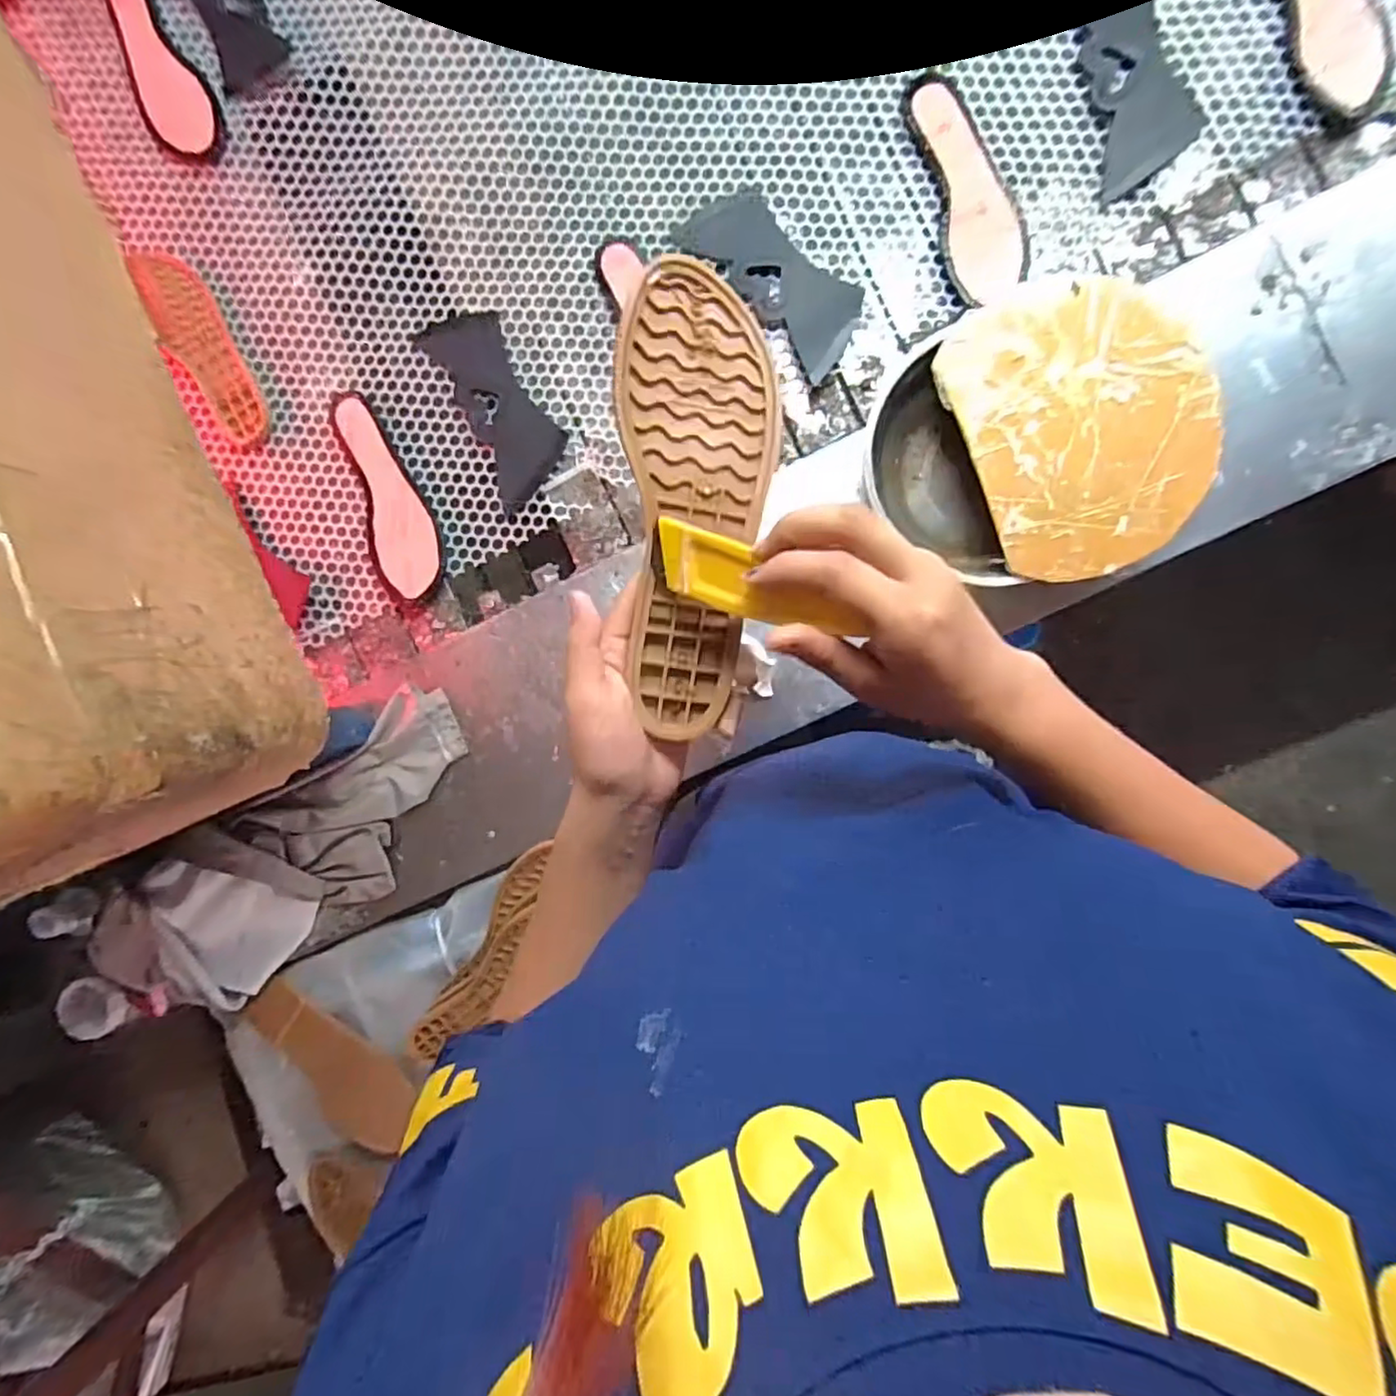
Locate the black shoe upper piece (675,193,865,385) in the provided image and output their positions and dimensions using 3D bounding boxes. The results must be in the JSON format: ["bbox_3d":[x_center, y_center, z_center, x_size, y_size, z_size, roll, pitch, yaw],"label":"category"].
[{"bbox_3d":[0.078,-0.424,0.649,0.088,0.014,0.210,-44,88,7],"label":"black shoe upper piece"}]

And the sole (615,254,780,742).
[{"bbox_3d":[0.002,-0.103,0.351,0.081,0.023,0.238,-2,93,-12],"label":"sole"}]

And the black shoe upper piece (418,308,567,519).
[{"bbox_3d":[-0.215,-0.316,0.689,0.090,0.005,0.214,-28,90,7],"label":"black shoe upper piece"}]

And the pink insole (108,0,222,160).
[{"bbox_3d":[-0.588,-0.689,0.695,0.072,0.008,0.220,-28,90,7],"label":"pink insole"}]

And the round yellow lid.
[{"bbox_3d":[0.324,-0.229,0.539,0.188,0.008,0.238,-23,90,7],"label":"round yellow lid"}]

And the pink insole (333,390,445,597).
[{"bbox_3d":[-0.330,-0.219,0.699,0.081,0.018,0.230,-13,92,7],"label":"pink insole"}]

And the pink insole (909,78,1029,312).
[{"bbox_3d":[0.265,-0.492,0.624,0.075,0.014,0.216,-16,91,7],"label":"pink insole"}]

